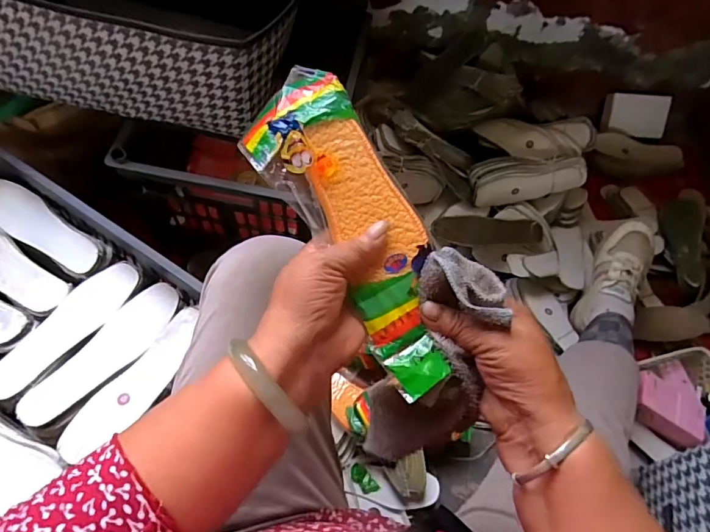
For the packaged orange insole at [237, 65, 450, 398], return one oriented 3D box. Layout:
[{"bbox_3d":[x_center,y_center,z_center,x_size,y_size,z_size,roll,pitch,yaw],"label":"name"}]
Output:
[{"bbox_3d":[-0.002,-0.030,0.334,0.088,0.021,0.247,-23,82,-15],"label":"packaged orange insole"}]

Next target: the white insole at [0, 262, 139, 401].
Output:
[{"bbox_3d":[-0.386,0.081,0.616,0.072,0.009,0.217,31,65,12],"label":"white insole"}]

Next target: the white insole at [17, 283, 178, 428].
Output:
[{"bbox_3d":[-0.325,0.112,0.599,0.069,0.010,0.219,36,66,14],"label":"white insole"}]

